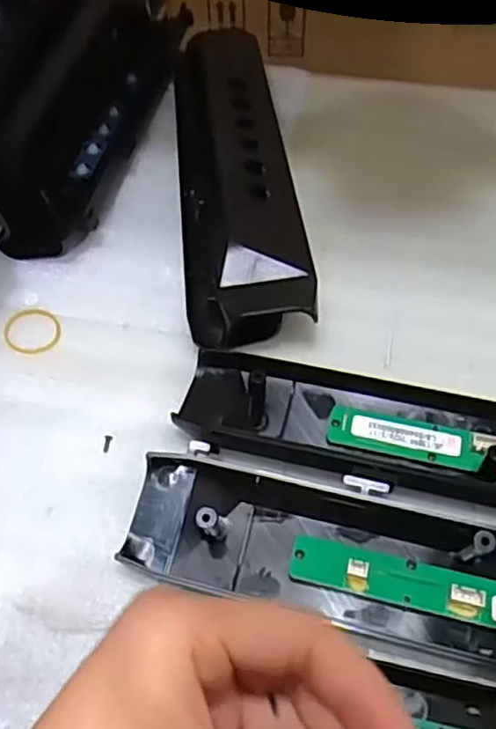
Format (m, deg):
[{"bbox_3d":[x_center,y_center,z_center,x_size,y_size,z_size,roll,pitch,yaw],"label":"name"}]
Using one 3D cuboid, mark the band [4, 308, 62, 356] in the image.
[{"bbox_3d":[-0.114,-0.019,0.359,0.031,0.004,0.029,0,53,0],"label":"band"}]

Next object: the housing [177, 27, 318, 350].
[{"bbox_3d":[-0.008,-0.116,0.407,0.062,0.042,0.251,-5,53,-3],"label":"housing"}]

